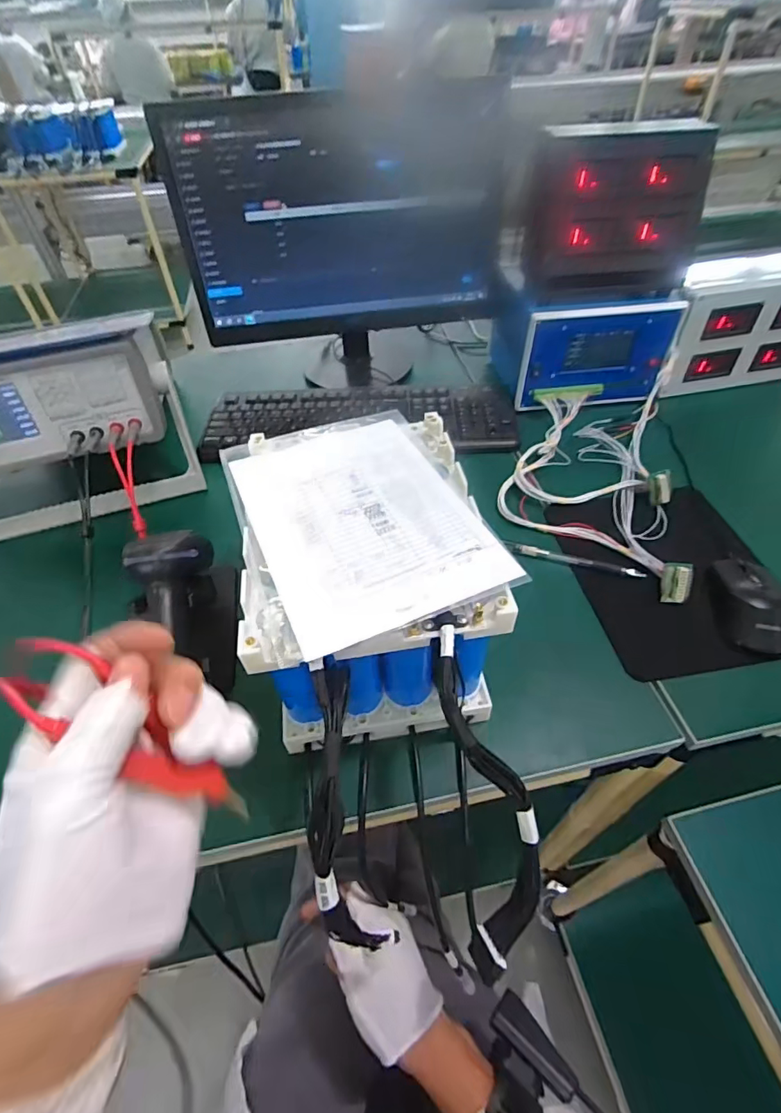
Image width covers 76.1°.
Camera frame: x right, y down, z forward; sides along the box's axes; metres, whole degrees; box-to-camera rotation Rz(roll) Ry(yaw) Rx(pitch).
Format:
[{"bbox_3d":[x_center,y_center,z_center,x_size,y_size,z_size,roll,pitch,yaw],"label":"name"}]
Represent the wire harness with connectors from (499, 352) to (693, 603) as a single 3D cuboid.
[{"bbox_3d":[0.248,-0.122,0.622,0.210,0.057,0.367,12,51,13],"label":"wire harness with connectors"}]

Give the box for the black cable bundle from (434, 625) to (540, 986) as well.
[{"bbox_3d":[0.057,0.145,0.307,0.051,0.021,0.202,-12,89,-8],"label":"black cable bundle"}]

